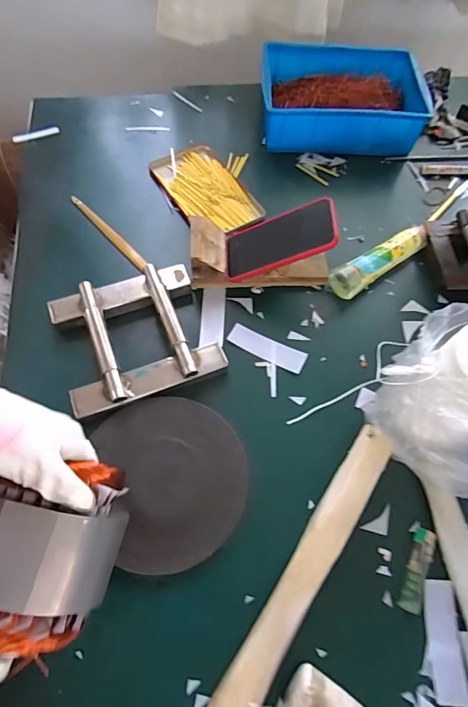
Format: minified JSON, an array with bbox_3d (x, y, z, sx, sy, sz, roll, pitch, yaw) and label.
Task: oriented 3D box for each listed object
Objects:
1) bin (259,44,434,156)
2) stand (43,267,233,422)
[{"bbox_3d":[0.194,-0.464,0.790,0.295,0.091,0.195,0,62,-4],"label":"bin"},{"bbox_3d":[-0.130,-0.032,0.567,0.197,0.036,0.177,-18,65,-13],"label":"stand"}]

